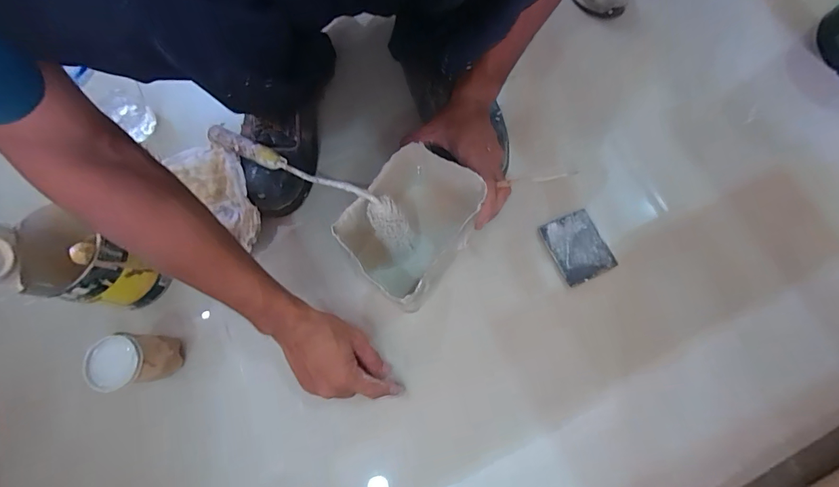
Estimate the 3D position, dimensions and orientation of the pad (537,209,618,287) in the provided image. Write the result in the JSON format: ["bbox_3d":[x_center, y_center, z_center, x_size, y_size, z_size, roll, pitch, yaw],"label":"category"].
[{"bbox_3d":[0.211,0.005,0.534,0.073,0.007,0.088,-23,75,-5],"label":"pad"}]

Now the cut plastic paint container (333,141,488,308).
[{"bbox_3d":[-0.007,-0.025,0.484,0.111,0.134,0.150,39,79,12],"label":"cut plastic paint container"}]

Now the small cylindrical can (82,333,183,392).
[{"bbox_3d":[-0.329,0.140,0.473,0.058,0.107,0.055,-1,74,2],"label":"small cylindrical can"}]

